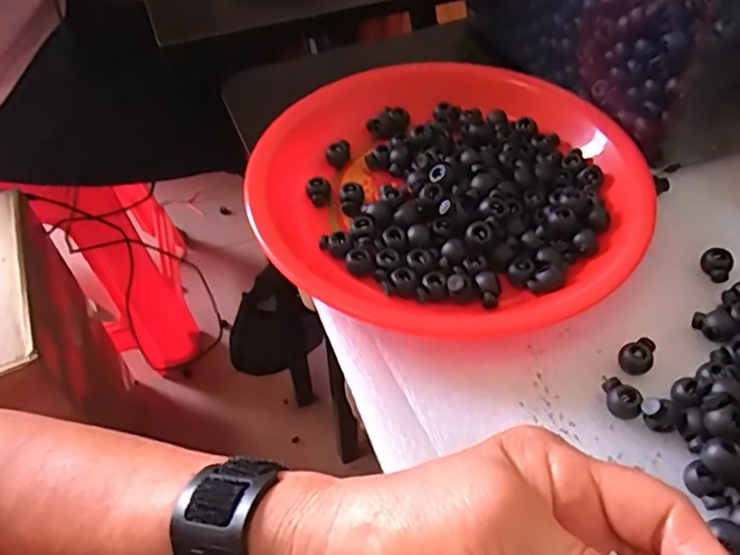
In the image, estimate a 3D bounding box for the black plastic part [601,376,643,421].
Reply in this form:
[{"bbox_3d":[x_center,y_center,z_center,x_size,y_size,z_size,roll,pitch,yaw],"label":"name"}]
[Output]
[{"bbox_3d":[0.116,0.056,0.286,0.020,0.013,0.011,36,60,27],"label":"black plastic part"}]

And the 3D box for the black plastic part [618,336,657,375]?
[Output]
[{"bbox_3d":[0.131,0.038,0.302,0.015,0.010,0.020,33,58,26],"label":"black plastic part"}]

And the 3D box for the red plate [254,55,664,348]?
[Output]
[{"bbox_3d":[0.048,-0.066,0.379,0.221,0.022,0.229,-1,52,2],"label":"red plate"}]

